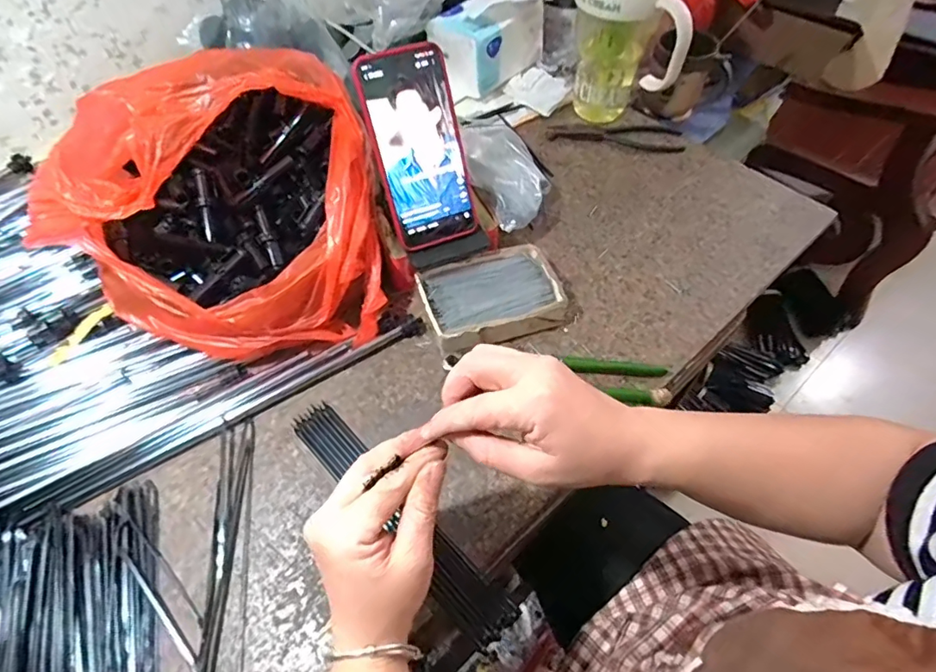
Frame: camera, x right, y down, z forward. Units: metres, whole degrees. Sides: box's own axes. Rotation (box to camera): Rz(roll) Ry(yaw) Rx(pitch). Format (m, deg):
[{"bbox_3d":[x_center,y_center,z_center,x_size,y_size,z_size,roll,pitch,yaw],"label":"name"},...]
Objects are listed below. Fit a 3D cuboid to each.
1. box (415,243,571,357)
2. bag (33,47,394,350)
[{"bbox_3d":[0.026,-0.034,0.496,0.134,0.042,0.093,-23,56,-12],"label":"box"},{"bbox_3d":[-0.208,-0.126,0.467,0.238,0.169,0.249,-7,54,-1],"label":"bag"}]

